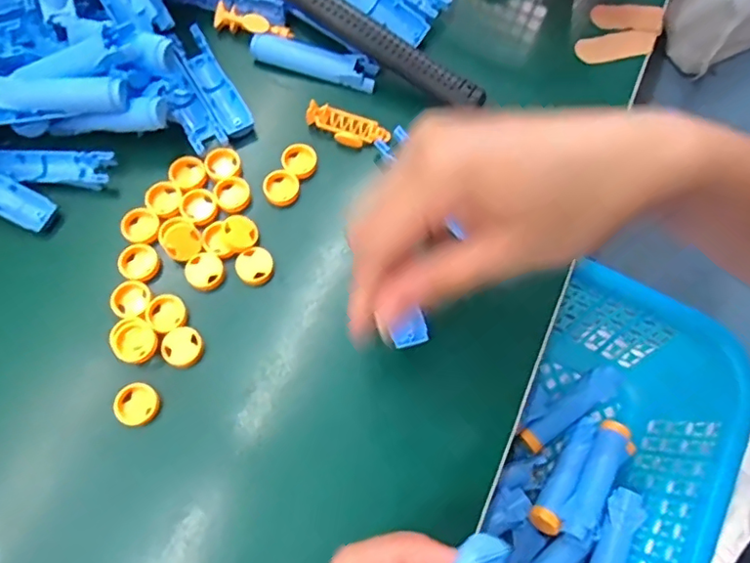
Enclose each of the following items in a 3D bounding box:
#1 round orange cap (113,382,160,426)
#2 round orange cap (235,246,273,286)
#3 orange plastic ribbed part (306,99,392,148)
[{"bbox_3d":[-0.115,0.059,0.264,0.020,0.006,0.019,0,71,-1],"label":"round orange cap"},{"bbox_3d":[-0.063,-0.008,0.288,0.019,0.005,0.019,0,71,-1],"label":"round orange cap"},{"bbox_3d":[-0.016,-0.090,0.315,0.047,0.011,0.018,17,71,5],"label":"orange plastic ribbed part"}]

